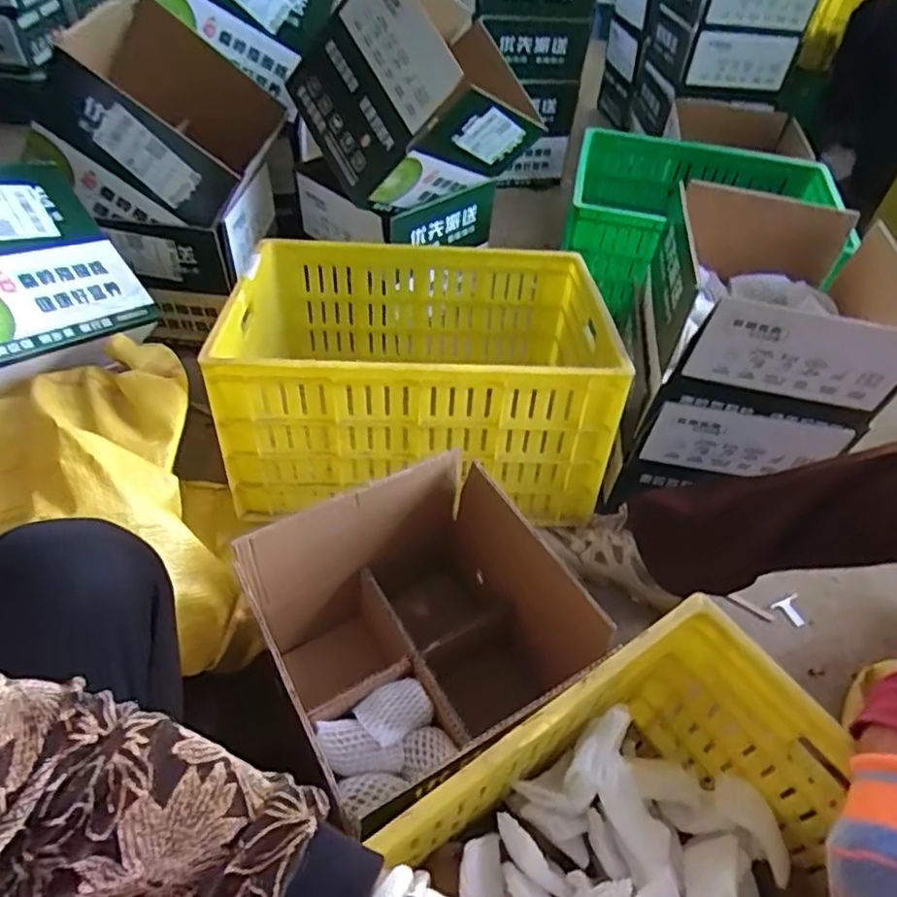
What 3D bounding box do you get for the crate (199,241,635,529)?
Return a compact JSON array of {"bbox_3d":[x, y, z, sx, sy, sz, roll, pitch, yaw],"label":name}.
[{"bbox_3d":[-0.035,-0.126,0.883,0.514,0.230,0.368,1,49,-3],"label":"crate"}]

